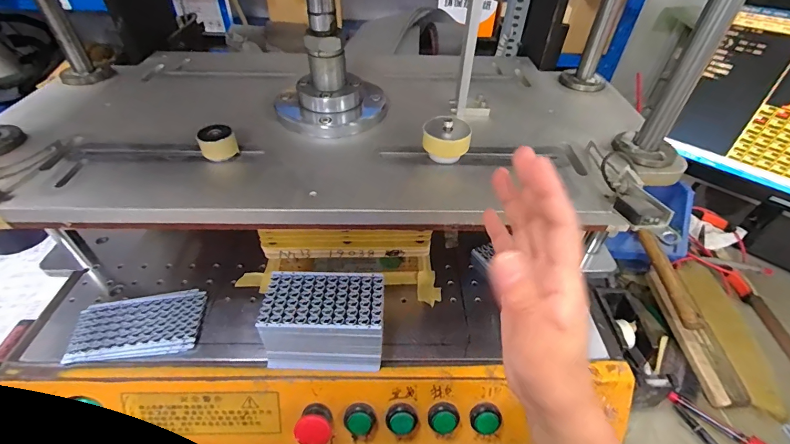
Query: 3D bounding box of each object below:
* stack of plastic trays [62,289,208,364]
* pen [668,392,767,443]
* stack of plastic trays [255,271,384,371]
[{"bbox_3d":[-0.279,0.112,0.412,0.125,0.007,0.074,-6,45,-9],"label":"stack of plastic trays"},{"bbox_3d":[0.381,0.237,0.427,0.128,0.015,0.017,28,50,24],"label":"pen"},{"bbox_3d":[-0.070,0.102,0.386,0.114,0.069,0.072,2,44,-1],"label":"stack of plastic trays"}]

